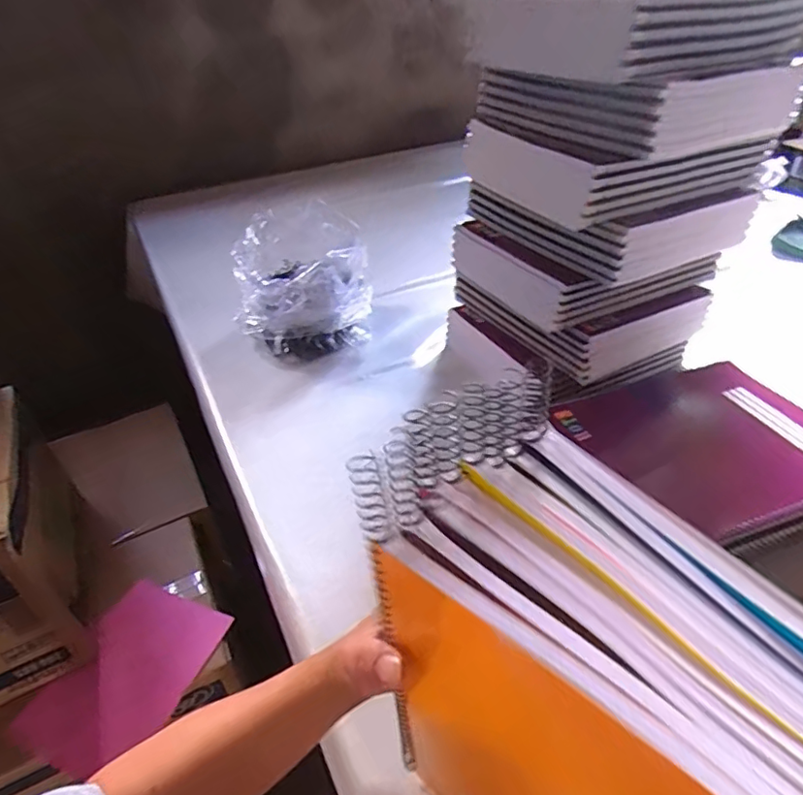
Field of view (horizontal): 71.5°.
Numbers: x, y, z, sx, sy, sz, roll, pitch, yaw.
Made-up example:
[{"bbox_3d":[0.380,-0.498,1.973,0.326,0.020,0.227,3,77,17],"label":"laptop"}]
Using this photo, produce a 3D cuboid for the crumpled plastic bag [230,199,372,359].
[{"bbox_3d":[-0.140,-0.170,0.812,0.178,0.151,0.182,-2,37,2],"label":"crumpled plastic bag"}]

